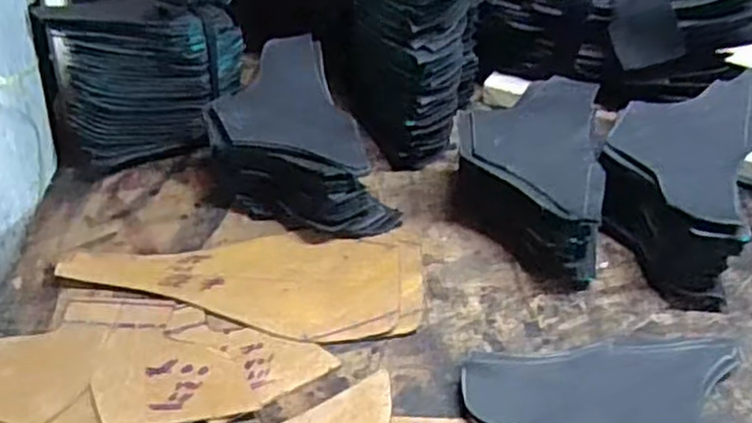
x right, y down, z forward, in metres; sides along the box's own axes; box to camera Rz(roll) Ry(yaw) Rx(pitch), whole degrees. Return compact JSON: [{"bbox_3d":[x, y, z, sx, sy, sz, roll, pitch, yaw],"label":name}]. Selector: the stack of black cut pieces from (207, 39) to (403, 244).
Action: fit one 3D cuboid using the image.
[{"bbox_3d":[-0.059,-0.045,0.499,0.096,0.074,0.140,-19,45,-22],"label":"stack of black cut pieces"}]

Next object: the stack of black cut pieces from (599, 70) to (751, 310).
[{"bbox_3d":[0.192,-0.021,0.478,0.086,0.079,0.151,15,43,15],"label":"stack of black cut pieces"}]

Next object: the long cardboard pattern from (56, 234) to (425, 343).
[{"bbox_3d":[-0.077,0.038,0.452,0.211,0.010,0.079,6,41,5],"label":"long cardboard pattern"}]

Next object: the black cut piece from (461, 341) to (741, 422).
[{"bbox_3d":[0.123,0.106,0.379,0.147,0.016,0.083,-3,41,-5],"label":"black cut piece"}]

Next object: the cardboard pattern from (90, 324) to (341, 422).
[{"bbox_3d":[-0.088,0.086,0.399,0.123,0.004,0.065,-3,41,-6],"label":"cardboard pattern"}]

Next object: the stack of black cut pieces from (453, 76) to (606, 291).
[{"bbox_3d":[0.100,-0.024,0.491,0.091,0.061,0.150,7,41,6],"label":"stack of black cut pieces"}]

